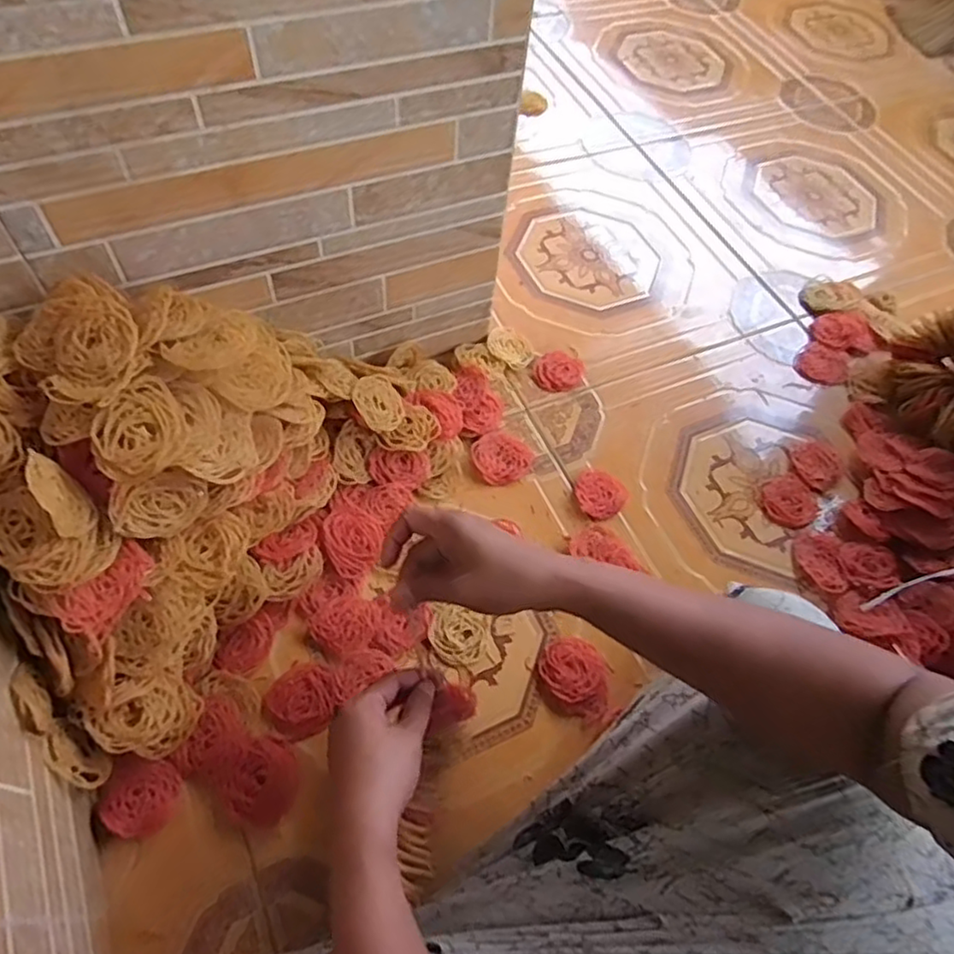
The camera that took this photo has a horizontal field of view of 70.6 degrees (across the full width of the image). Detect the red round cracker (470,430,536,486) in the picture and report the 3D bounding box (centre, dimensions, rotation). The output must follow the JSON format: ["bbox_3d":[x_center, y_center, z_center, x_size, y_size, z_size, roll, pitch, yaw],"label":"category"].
[{"bbox_3d":[0.029,-0.023,0.722,0.063,0.010,0.058,3,59,-4],"label":"red round cracker"}]

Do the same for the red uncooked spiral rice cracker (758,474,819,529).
[{"bbox_3d":[0.335,0.025,0.722,0.061,0.007,0.059,-18,63,-16],"label":"red uncooked spiral rice cracker"}]

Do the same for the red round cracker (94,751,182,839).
[{"bbox_3d":[-0.261,0.244,0.520,0.060,0.011,0.054,26,60,10],"label":"red round cracker"}]

